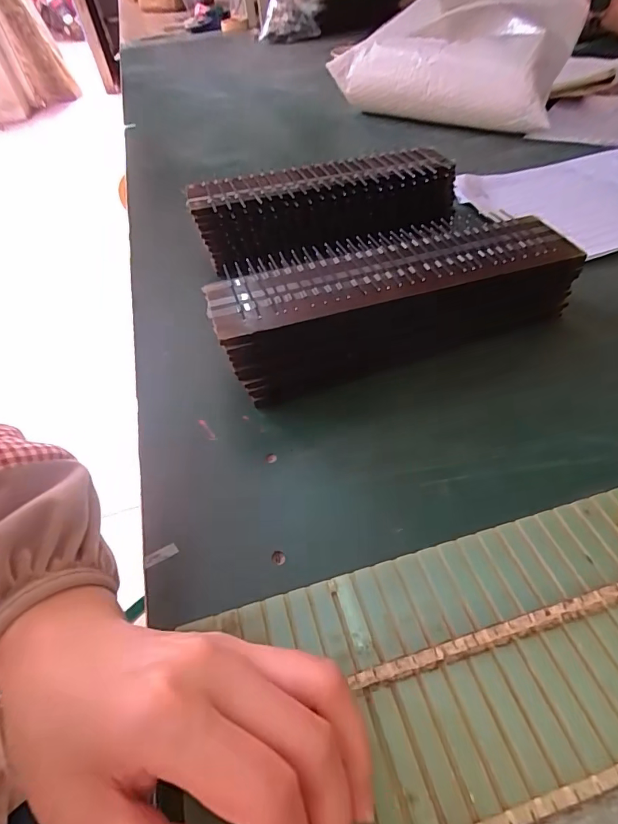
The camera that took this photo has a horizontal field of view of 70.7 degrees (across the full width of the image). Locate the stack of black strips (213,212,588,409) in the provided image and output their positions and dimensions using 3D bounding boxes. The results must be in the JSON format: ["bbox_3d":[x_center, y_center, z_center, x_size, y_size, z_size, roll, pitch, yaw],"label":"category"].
[{"bbox_3d":[0.064,-0.086,0.340,0.270,0.069,0.093,-15,48,-8],"label":"stack of black strips"}]

